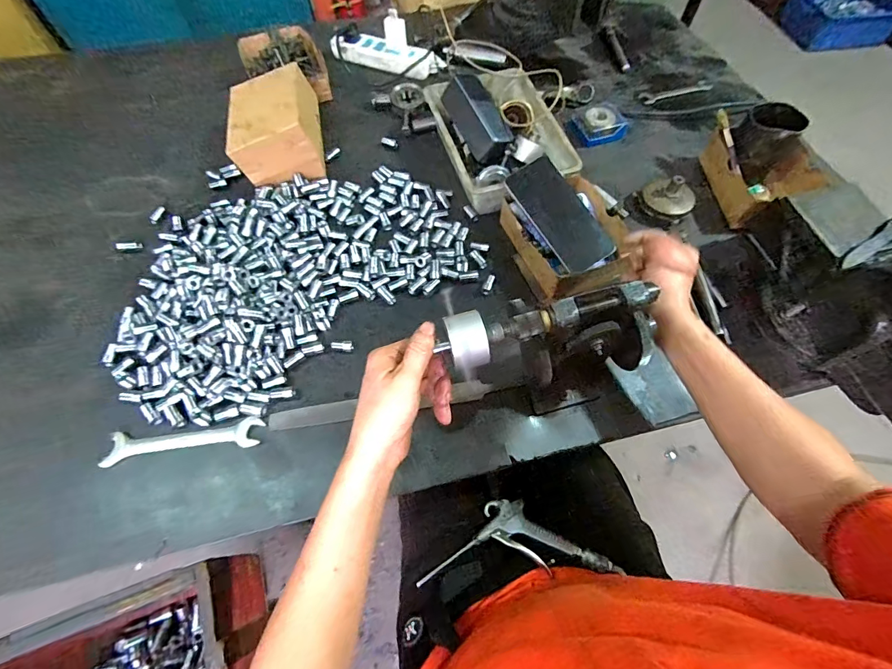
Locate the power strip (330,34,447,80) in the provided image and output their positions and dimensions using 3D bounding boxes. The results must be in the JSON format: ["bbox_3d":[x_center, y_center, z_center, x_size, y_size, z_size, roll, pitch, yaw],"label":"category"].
[{"bbox_3d":[-0.110,-0.535,0.778,0.214,0.033,0.068,8,63,4],"label":"power strip"}]

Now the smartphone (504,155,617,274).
[{"bbox_3d":[0.156,-0.163,0.550,0.076,0.014,0.160,-35,88,0],"label":"smartphone"}]

